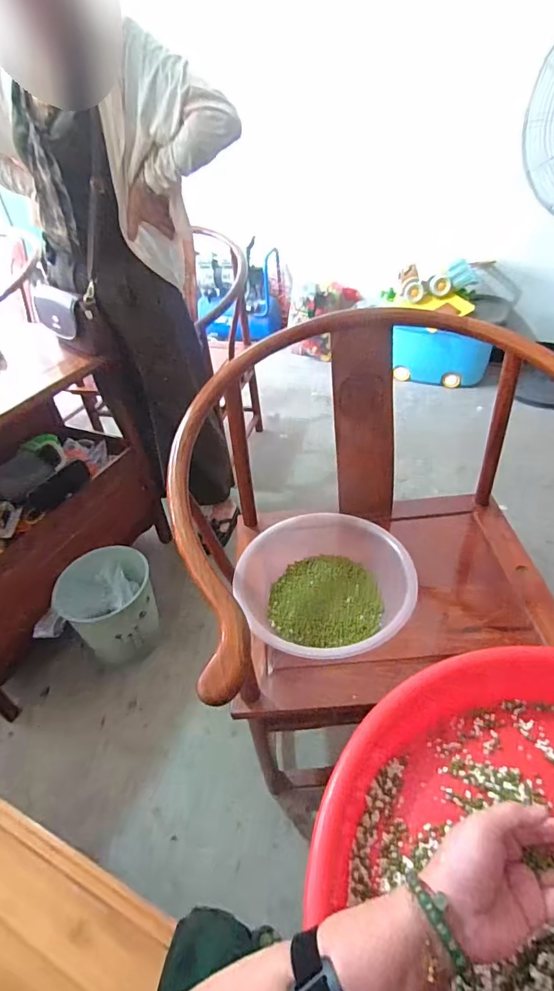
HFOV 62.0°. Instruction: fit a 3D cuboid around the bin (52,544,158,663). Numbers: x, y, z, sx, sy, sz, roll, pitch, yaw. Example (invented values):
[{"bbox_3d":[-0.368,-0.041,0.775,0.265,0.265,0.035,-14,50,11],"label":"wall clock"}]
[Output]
[{"bbox_3d":[-0.428,0.287,1.217,0.210,0.238,0.242,-22,43,-18],"label":"bin"}]

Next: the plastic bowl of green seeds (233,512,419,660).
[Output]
[{"bbox_3d":[0.082,0.163,0.819,0.293,0.094,0.284,-3,41,3],"label":"plastic bowl of green seeds"}]

